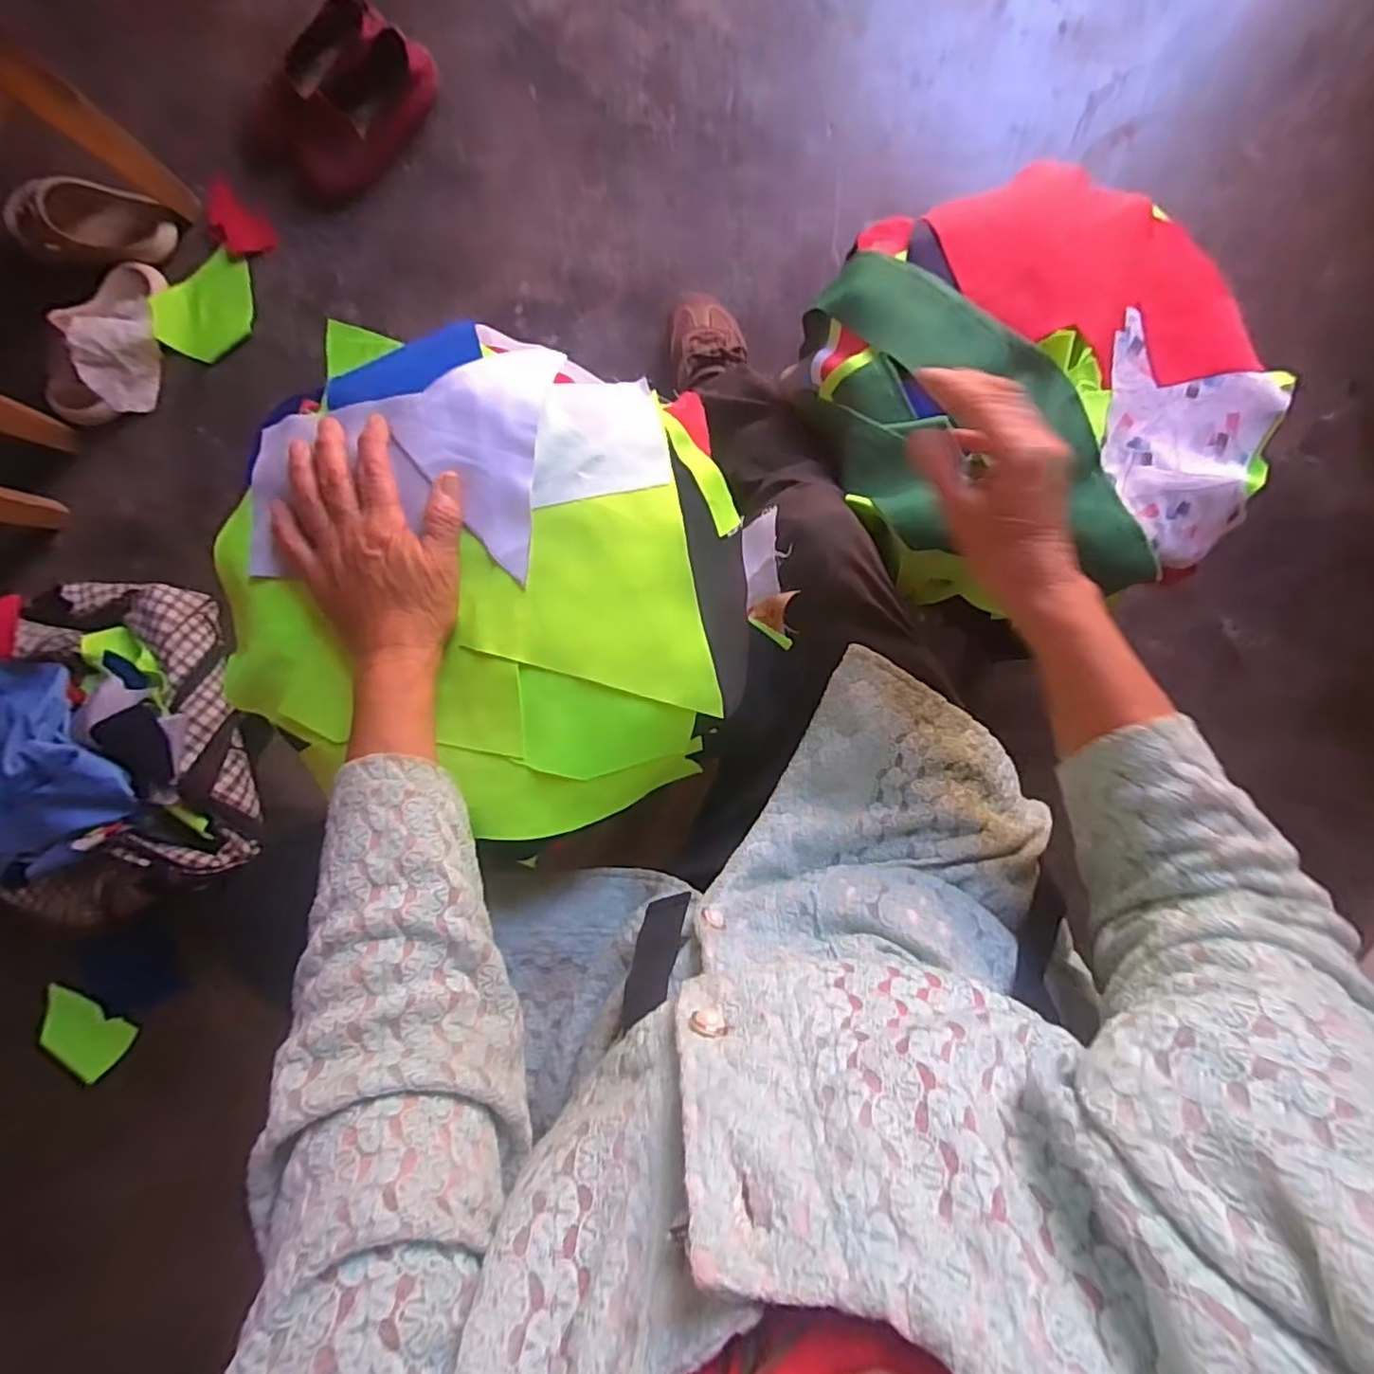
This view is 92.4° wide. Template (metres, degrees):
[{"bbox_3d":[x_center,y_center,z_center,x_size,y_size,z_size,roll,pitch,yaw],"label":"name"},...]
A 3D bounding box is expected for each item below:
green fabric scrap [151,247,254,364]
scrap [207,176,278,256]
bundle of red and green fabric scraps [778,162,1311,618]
[{"bbox_3d":[-0.655,-0.521,0.899,0.104,0.034,0.145,45,94,-1],"label":"green fabric scrap"},{"bbox_3d":[-0.604,-0.622,0.884,0.090,0.024,0.064,41,94,-1],"label":"scrap"},{"bbox_3d":[0.277,-0.237,0.534,0.326,0.110,0.336,0,93,2],"label":"bundle of red and green fabric scraps"}]

